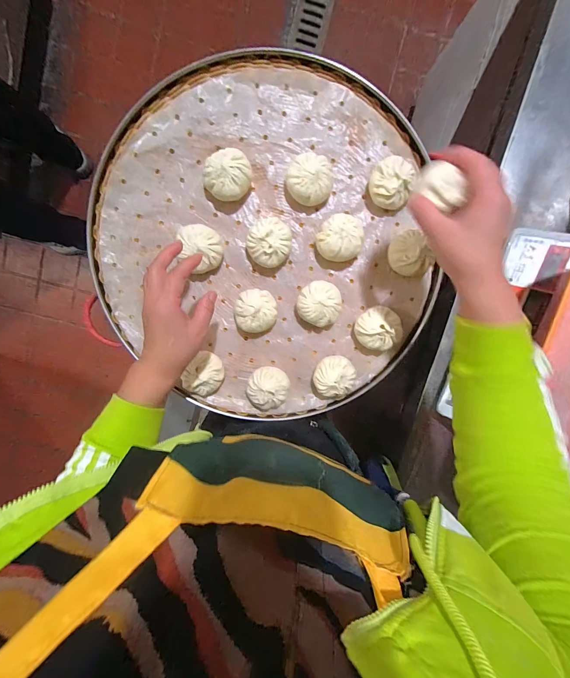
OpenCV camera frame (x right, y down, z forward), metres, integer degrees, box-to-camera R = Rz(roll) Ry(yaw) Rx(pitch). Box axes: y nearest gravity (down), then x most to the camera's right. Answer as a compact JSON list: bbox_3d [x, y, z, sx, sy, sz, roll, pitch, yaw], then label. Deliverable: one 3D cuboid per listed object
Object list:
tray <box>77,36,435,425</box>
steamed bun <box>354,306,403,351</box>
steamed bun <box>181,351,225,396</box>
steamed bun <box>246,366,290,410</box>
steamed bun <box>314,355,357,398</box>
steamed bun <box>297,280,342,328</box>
[{"bbox_3d":[-0.034,-0.129,0.441,0.486,0.052,0.516,0,98,-2],"label":"tray"},{"bbox_3d":[0.145,-0.017,0.459,0.066,0.051,0.064,0,98,-2],"label":"steamed bun"},{"bbox_3d":[-0.125,0.055,0.467,0.056,0.045,0.065,30,96,-6],"label":"steamed bun"},{"bbox_3d":[-0.026,0.078,0.465,0.064,0.046,0.064,0,98,-2],"label":"steamed bun"},{"bbox_3d":[0.082,0.061,0.468,0.071,0.050,0.063,43,94,-8],"label":"steamed bun"},{"bbox_3d":[0.053,-0.055,0.455,0.063,0.043,0.065,0,98,-2],"label":"steamed bun"}]

